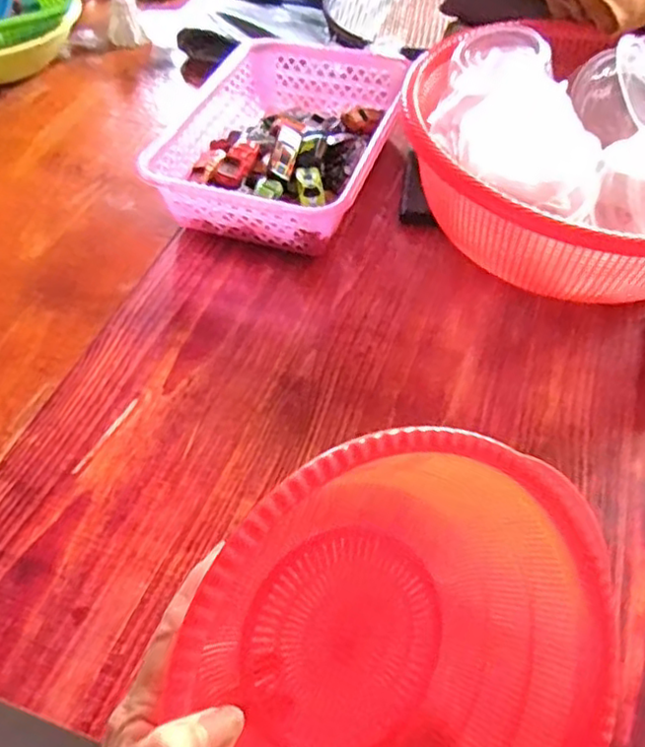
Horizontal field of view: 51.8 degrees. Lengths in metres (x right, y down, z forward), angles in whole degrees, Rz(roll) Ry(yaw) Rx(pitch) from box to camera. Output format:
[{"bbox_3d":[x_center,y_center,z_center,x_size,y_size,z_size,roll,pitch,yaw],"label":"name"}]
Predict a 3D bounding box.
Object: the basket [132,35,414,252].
[{"bbox_3d":[-0.035,-0.250,0.720,0.206,0.078,0.300,13,51,11],"label":"basket"}]

